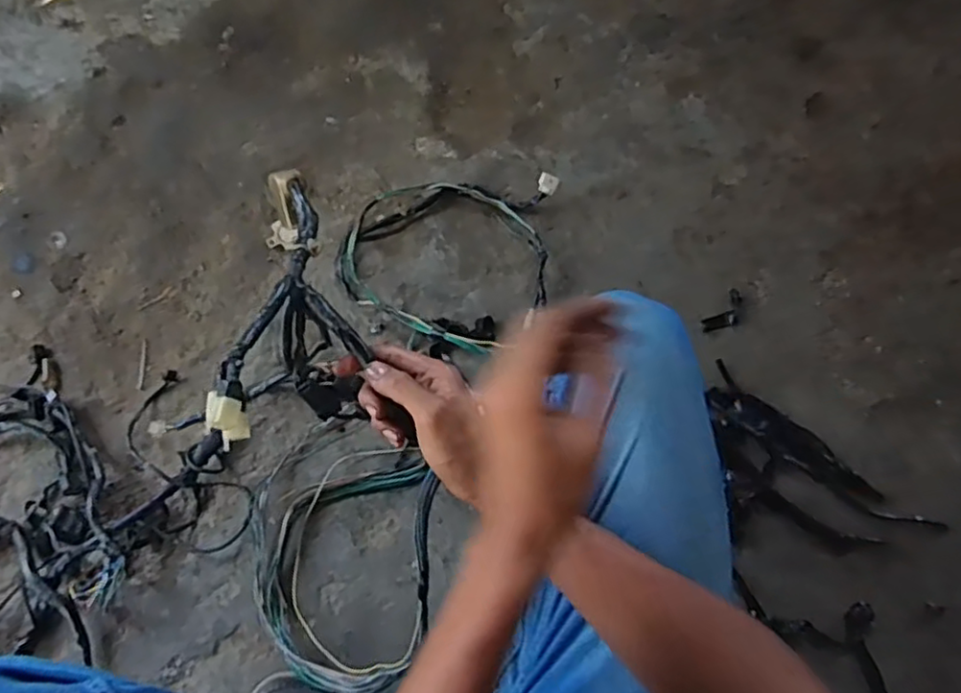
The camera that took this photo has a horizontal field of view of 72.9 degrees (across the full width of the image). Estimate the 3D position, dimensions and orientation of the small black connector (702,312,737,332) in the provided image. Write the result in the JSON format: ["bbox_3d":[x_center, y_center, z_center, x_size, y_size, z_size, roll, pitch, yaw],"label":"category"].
[{"bbox_3d":[0.328,-0.034,0.892,0.052,0.004,0.019,-16,74,-7],"label":"small black connector"}]

